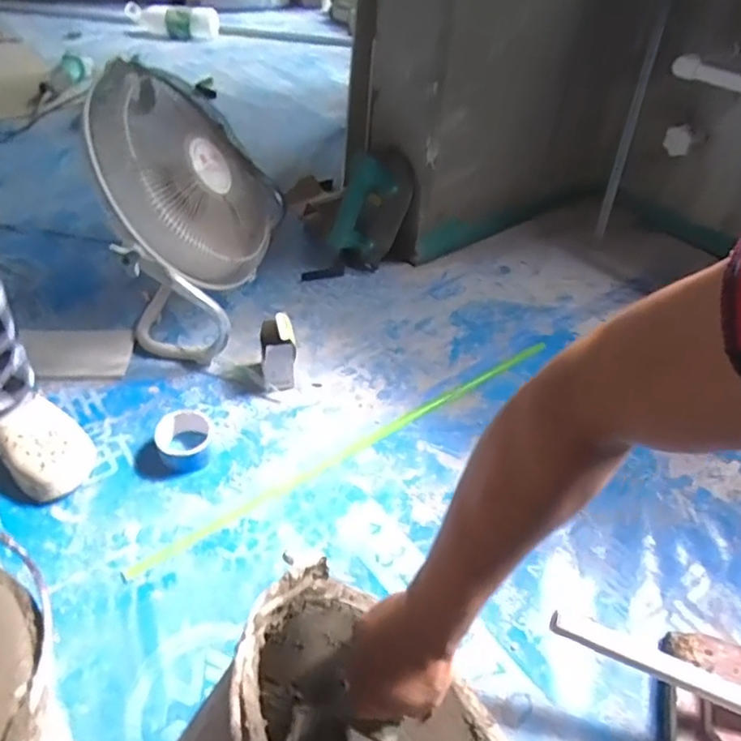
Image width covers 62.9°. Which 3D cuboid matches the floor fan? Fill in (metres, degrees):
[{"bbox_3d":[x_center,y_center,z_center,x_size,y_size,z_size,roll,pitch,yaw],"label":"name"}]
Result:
[{"bbox_3d":[-0.311,-0.290,1.073,0.224,0.376,0.401,5,45,1],"label":"floor fan"}]

